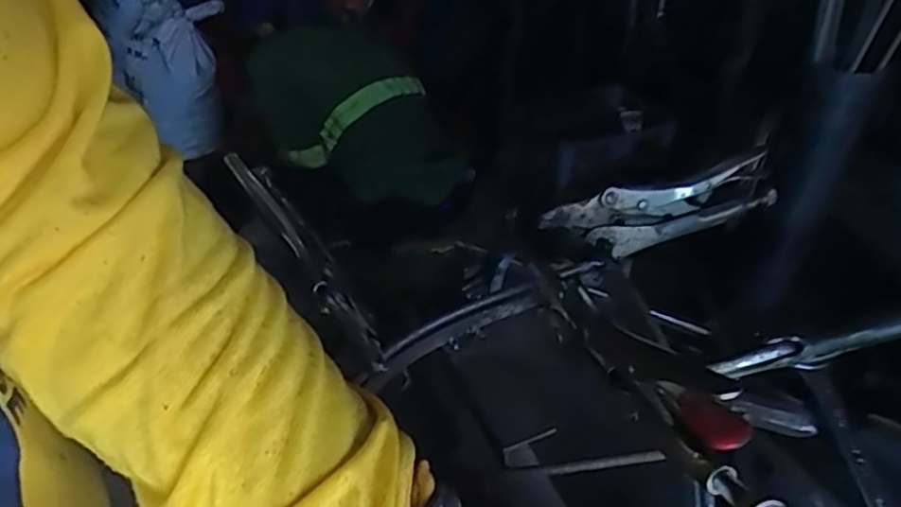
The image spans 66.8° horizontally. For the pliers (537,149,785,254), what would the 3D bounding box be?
[{"bbox_3d":[0.139,-0.029,0.435,0.168,0.045,0.018,-13,40,-16],"label":"pliers"}]

